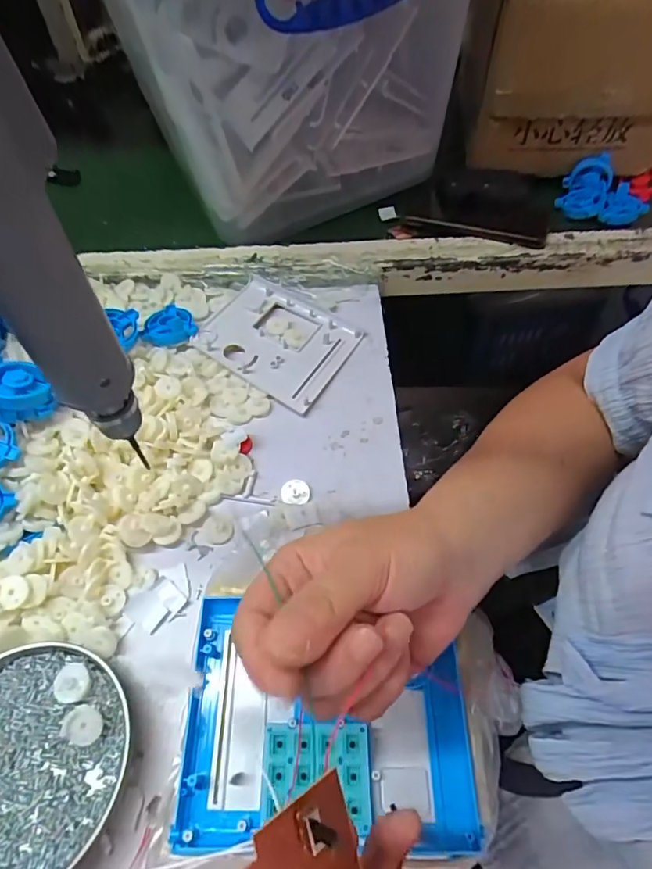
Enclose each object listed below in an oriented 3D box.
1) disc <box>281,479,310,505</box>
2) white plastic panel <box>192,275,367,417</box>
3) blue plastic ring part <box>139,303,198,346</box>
[{"bbox_3d":[-0.025,0.048,0.409,0.023,0.007,0.021,0,57,0],"label":"disc"},{"bbox_3d":[-0.052,-0.100,0.500,0.156,0.010,0.118,31,62,19],"label":"white plastic panel"},{"bbox_3d":[-0.160,-0.113,0.500,0.053,0.017,0.049,0,57,0],"label":"blue plastic ring part"}]

